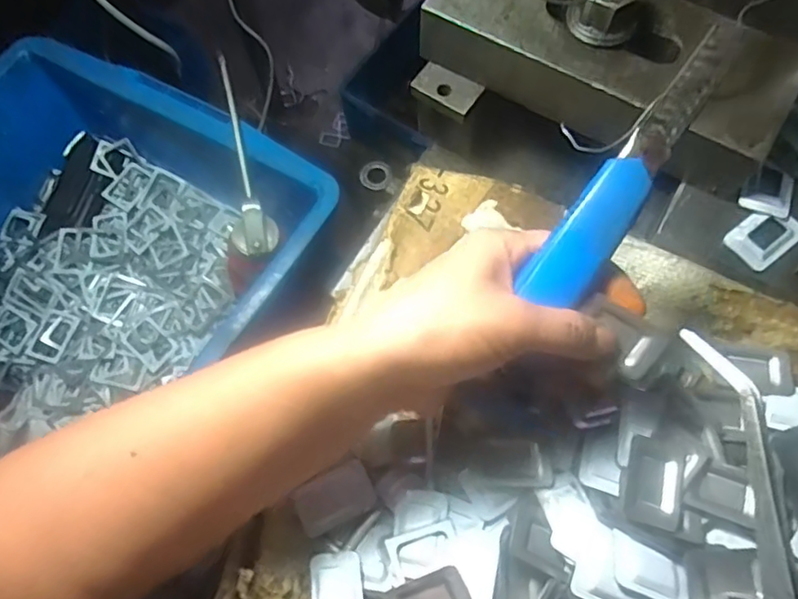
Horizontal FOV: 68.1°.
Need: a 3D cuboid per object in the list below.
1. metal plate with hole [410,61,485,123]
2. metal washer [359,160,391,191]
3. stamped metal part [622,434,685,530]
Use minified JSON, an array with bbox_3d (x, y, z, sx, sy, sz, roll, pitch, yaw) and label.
[{"bbox_3d":[0.029,-0.128,0.364,0.040,0.010,0.024,28,73,12],"label":"metal plate with hole"},{"bbox_3d":[-0.017,-0.093,0.441,0.022,0.004,0.026,27,66,0],"label":"metal washer"},{"bbox_3d":[0.122,0.088,0.283,0.027,0.011,0.040,13,70,7],"label":"stamped metal part"}]

